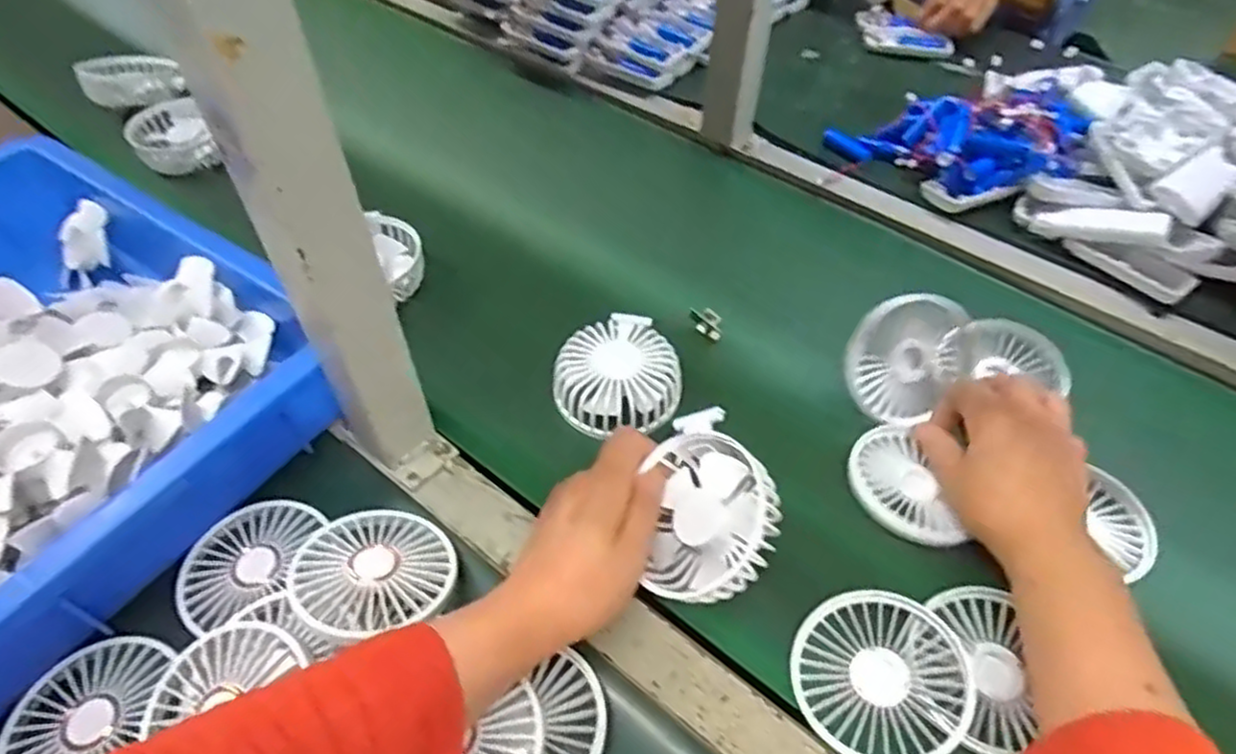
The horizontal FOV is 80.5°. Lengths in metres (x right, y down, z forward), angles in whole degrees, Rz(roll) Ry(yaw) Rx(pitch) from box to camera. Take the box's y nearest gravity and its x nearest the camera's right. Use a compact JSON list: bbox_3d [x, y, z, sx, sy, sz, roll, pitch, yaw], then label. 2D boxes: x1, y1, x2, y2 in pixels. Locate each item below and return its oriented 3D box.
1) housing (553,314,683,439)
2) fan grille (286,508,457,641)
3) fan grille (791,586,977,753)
[{"bbox_3d":[0.000,-0.002,0.514,0.087,0.030,0.085,1,49,-1],"label":"housing"},{"bbox_3d":[-0.141,0.110,0.422,0.085,0.025,0.080,1,49,-1],"label":"fan grille"},{"bbox_3d":[0.140,0.159,0.390,0.088,0.011,0.088,-10,47,11],"label":"fan grille"}]

